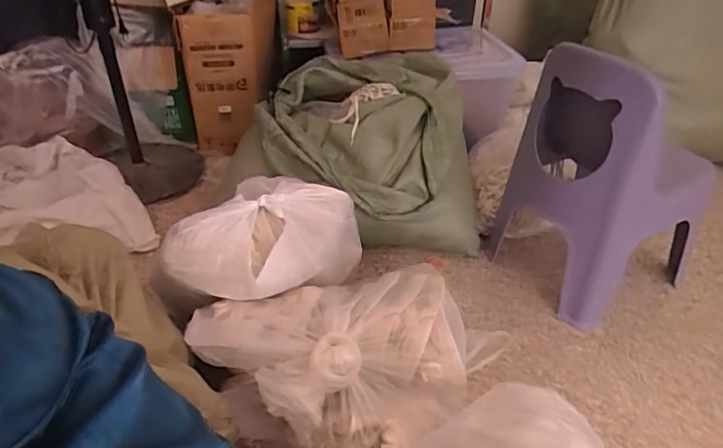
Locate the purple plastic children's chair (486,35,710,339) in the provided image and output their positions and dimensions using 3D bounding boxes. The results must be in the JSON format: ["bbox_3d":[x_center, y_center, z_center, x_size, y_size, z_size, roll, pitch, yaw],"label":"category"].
[{"bbox_3d":[0.559,-0.114,1.152,0.330,0.561,0.337,-16,39,-22],"label":"purple plastic children's chair"}]

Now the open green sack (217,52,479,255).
[{"bbox_3d":[0.023,-0.200,1.402,0.630,0.396,0.451,8,38,10],"label":"open green sack"}]

